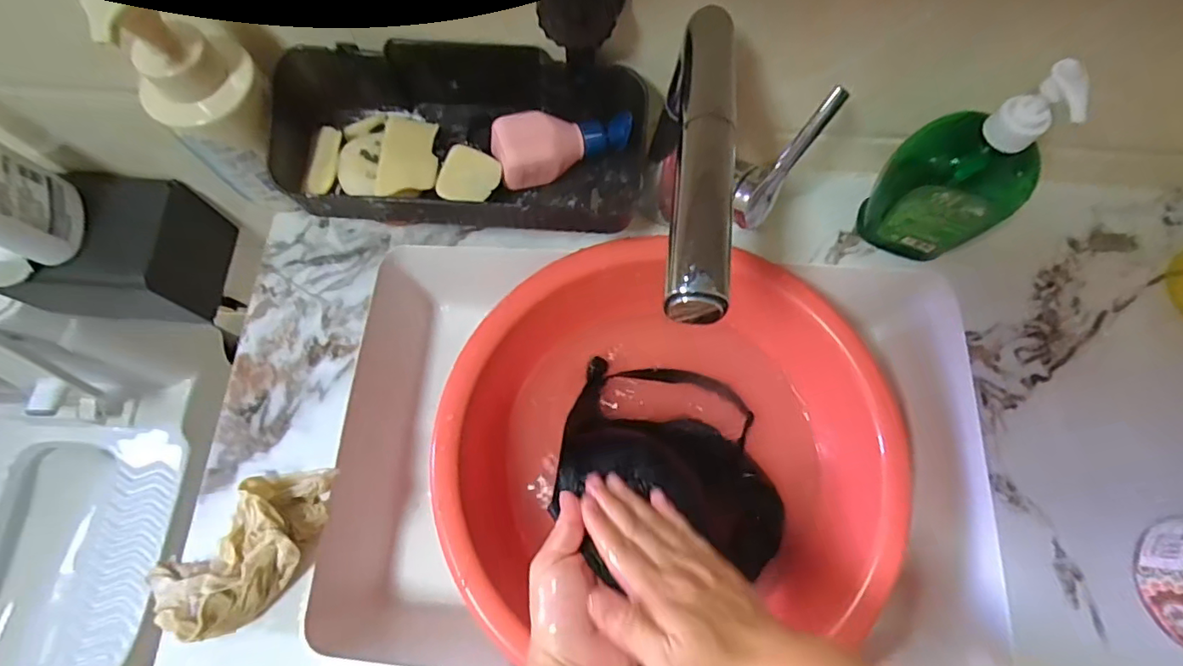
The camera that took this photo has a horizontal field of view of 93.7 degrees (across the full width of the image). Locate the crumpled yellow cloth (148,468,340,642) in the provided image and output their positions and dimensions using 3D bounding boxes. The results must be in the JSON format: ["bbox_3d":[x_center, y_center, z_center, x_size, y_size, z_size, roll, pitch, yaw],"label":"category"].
[{"bbox_3d":[-0.234,0.144,0.379,0.070,0.054,0.119,40,76,11],"label":"crumpled yellow cloth"}]

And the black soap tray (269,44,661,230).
[{"bbox_3d":[-0.092,-0.142,0.410,0.261,0.067,0.129,5,73,1],"label":"black soap tray"}]

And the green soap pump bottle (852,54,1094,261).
[{"bbox_3d":[0.269,-0.114,0.401,0.090,0.178,0.045,36,76,10],"label":"green soap pump bottle"}]

